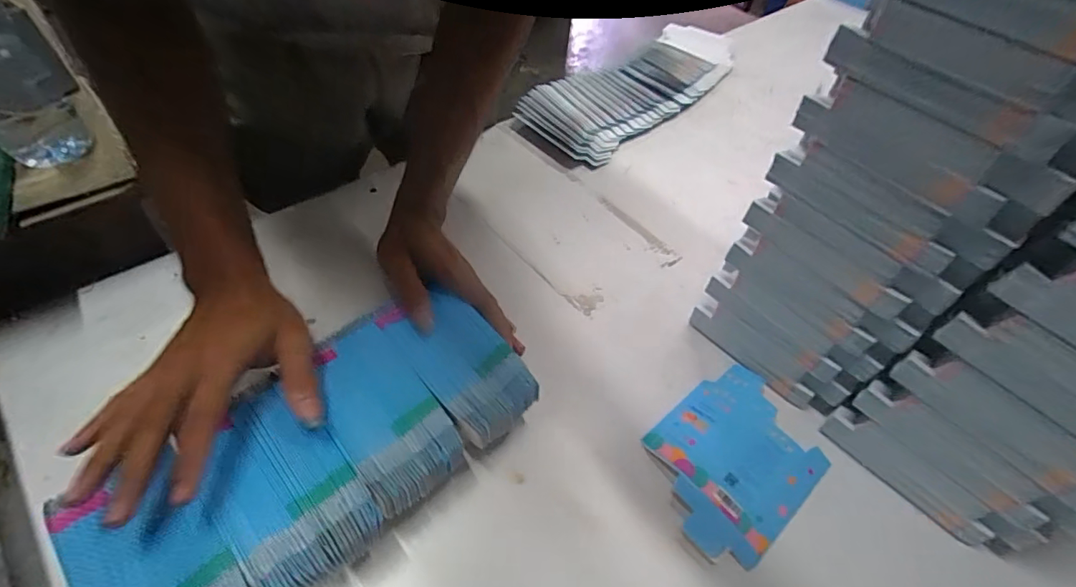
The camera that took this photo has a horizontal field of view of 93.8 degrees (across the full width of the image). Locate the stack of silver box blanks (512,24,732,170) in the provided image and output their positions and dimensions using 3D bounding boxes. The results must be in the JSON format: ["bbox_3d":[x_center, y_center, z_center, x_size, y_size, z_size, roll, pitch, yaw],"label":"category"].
[{"bbox_3d":[0.165,-0.333,0.803,0.165,0.040,0.477,36,55,23],"label":"stack of silver box blanks"}]

